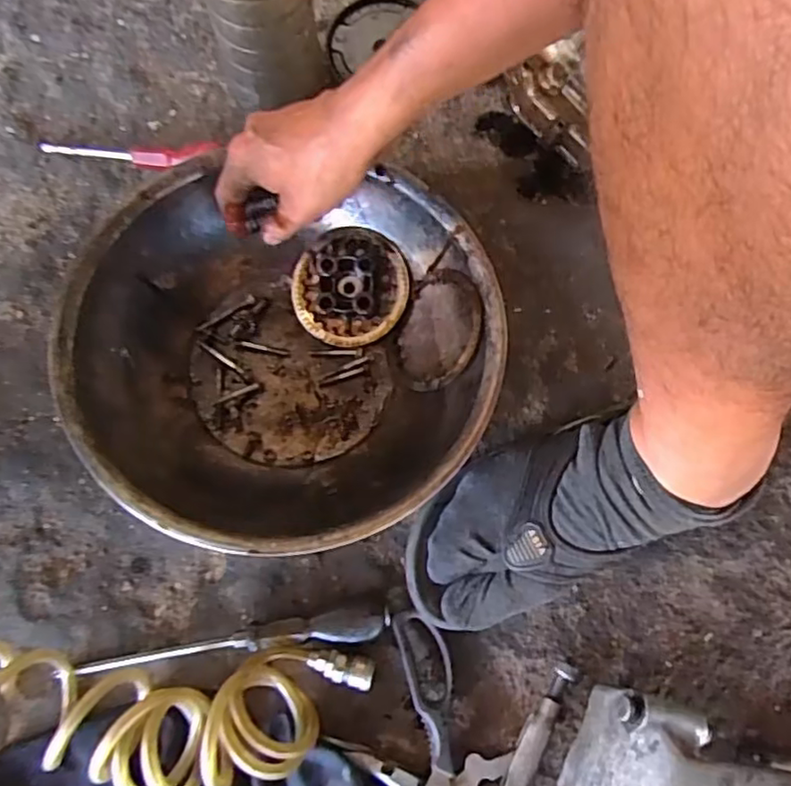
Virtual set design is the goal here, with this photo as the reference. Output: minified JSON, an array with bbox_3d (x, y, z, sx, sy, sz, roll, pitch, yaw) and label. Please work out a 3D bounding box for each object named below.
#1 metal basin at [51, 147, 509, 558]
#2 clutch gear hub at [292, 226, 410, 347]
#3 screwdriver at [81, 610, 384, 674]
[{"bbox_3d":[-0.084,-0.027,0.512,0.314,0.090,0.291,0,73,-1],"label":"metal basin"},{"bbox_3d":[-0.041,-0.094,0.558,0.101,0.025,0.101,-1,86,9],"label":"clutch gear hub"},{"bbox_3d":[-0.119,0.184,0.478,0.227,0.018,0.020,-6,73,-3],"label":"screwdriver"}]

